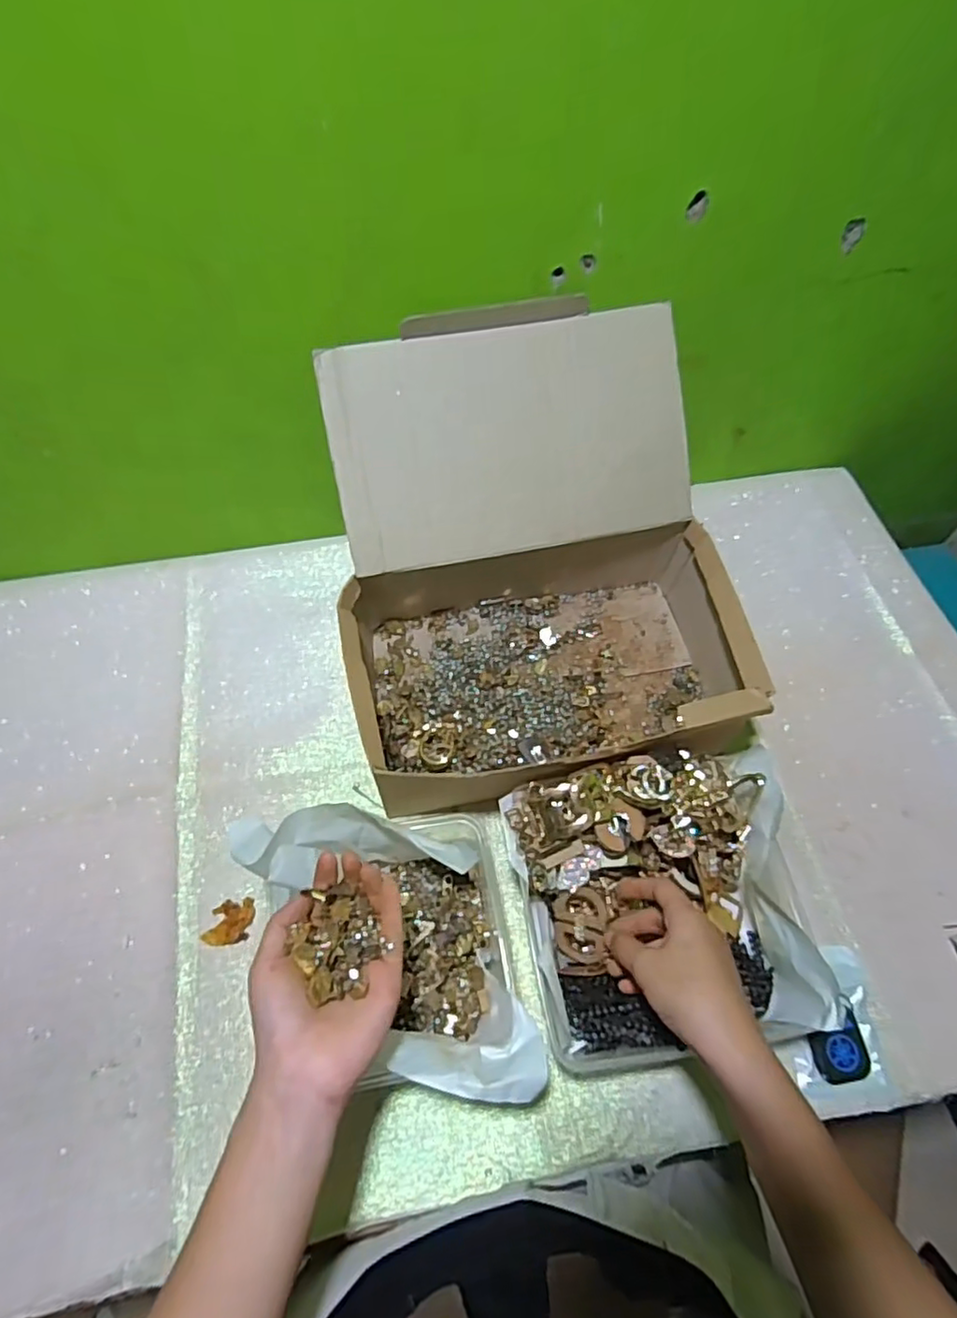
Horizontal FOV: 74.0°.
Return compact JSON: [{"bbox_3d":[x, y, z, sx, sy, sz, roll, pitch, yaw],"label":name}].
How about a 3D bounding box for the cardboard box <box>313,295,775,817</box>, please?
[{"bbox_3d":[0.049,-0.082,0.555,0.327,0.232,0.347,-10,60,-6],"label":"cardboard box"}]

